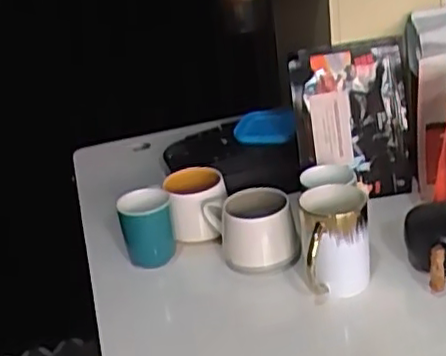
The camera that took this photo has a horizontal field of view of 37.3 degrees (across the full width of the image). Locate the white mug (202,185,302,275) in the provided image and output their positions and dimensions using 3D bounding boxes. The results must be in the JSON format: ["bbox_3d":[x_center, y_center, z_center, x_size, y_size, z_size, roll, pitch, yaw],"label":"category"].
[{"bbox_3d":[0.036,0.058,0.792,0.083,0.071,0.094,-16,27,-17],"label":"white mug"}]

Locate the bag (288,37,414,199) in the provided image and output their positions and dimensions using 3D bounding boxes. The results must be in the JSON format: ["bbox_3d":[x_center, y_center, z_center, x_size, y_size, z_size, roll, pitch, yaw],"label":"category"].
[{"bbox_3d":[0.176,-0.077,0.897,0.158,0.188,0.094,-3,26,10],"label":"bag"}]

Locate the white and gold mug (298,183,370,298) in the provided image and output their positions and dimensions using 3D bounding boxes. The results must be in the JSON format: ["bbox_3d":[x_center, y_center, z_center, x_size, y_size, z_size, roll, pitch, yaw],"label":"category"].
[{"bbox_3d":[0.120,0.070,0.717,0.072,0.098,0.079,-6,26,4],"label":"white and gold mug"}]

